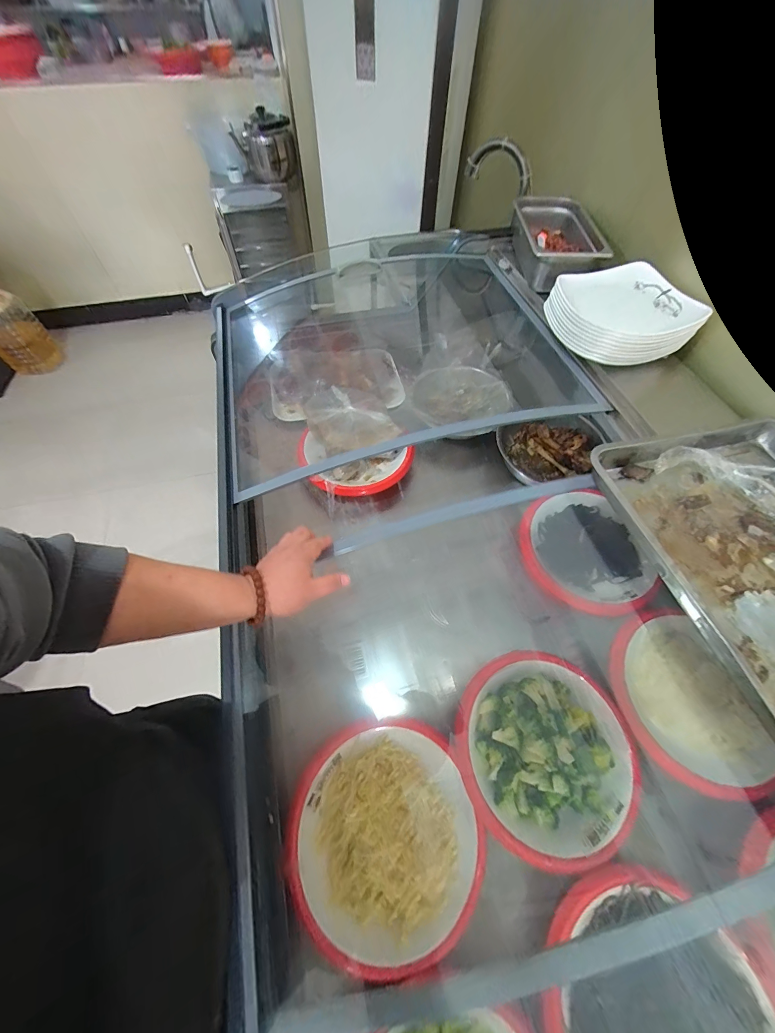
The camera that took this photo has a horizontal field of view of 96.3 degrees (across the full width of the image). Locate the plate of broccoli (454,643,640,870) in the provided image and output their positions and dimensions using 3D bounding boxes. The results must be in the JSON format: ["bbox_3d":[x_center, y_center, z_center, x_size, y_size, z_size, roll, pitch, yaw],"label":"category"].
[{"bbox_3d":[0.273,0.384,0.589,0.306,0.101,0.283,0,61,-1],"label":"plate of broccoli"}]

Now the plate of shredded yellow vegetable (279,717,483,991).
[{"bbox_3d":[-0.004,0.481,0.533,0.278,0.061,0.275,0,61,-1],"label":"plate of shredded yellow vegetable"}]

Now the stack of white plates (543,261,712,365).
[{"bbox_3d":[0.481,-0.423,0.725,0.249,0.073,0.242,-13,62,-8],"label":"stack of white plates"}]

